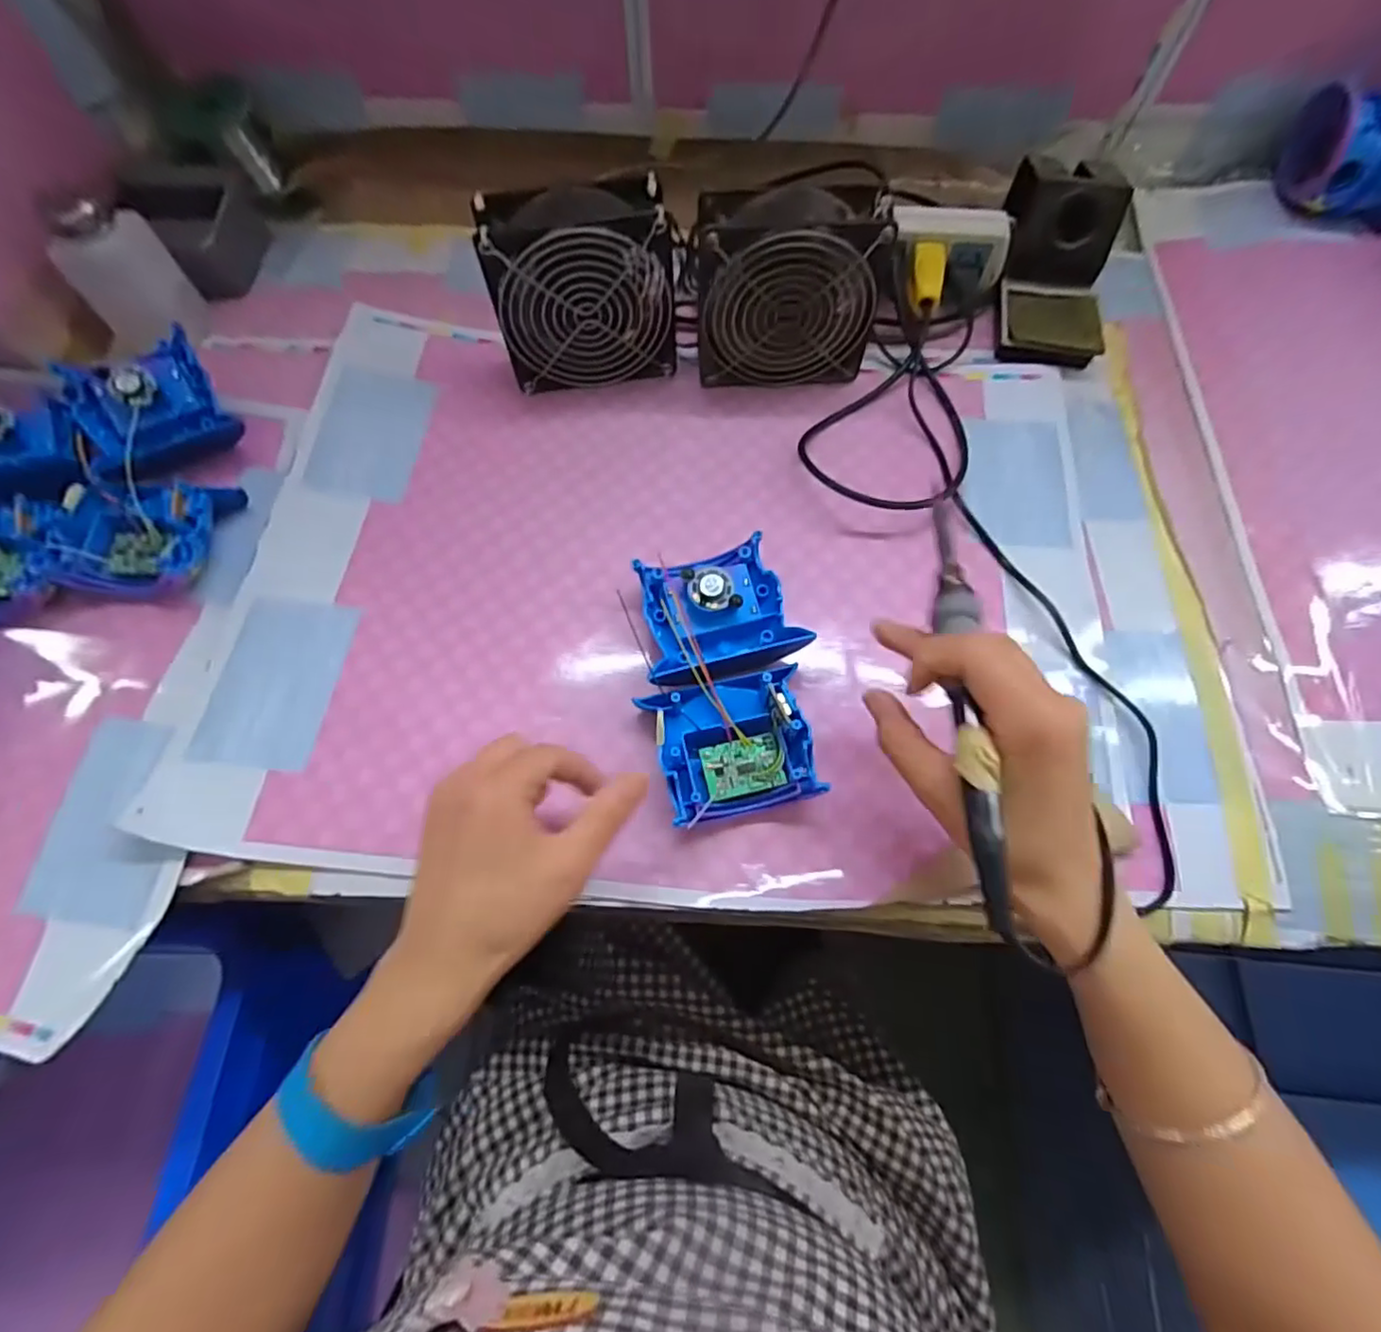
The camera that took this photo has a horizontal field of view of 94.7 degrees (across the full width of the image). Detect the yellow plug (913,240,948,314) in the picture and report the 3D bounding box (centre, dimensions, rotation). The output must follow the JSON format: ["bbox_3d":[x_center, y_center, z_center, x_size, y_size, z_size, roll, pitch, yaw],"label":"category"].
[{"bbox_3d":[0.180,-0.295,0.481,0.023,0.014,0.052,7,85,4],"label":"yellow plug"}]

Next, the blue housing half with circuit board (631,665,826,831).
[{"bbox_3d":[0.024,0.046,0.355,0.081,0.038,0.072,-14,69,-5],"label":"blue housing half with circuit board"}]

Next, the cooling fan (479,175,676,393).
[{"bbox_3d":[-0.071,-0.258,0.437,0.122,0.120,0.048,-9,68,-3],"label":"cooling fan"}]

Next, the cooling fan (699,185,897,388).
[{"bbox_3d":[0.064,-0.257,0.437,0.121,0.115,0.050,-3,68,0],"label":"cooling fan"}]

